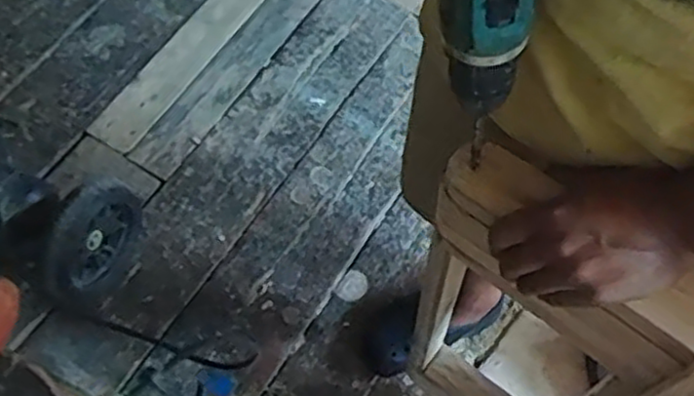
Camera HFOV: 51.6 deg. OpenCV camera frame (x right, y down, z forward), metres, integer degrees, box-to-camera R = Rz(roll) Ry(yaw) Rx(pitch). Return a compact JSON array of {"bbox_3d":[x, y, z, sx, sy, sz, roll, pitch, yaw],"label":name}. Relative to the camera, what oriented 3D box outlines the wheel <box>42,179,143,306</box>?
[{"bbox_3d":[-0.402,0.069,1.133,0.051,0.221,0.192,28,68,15],"label":"wheel"}]

